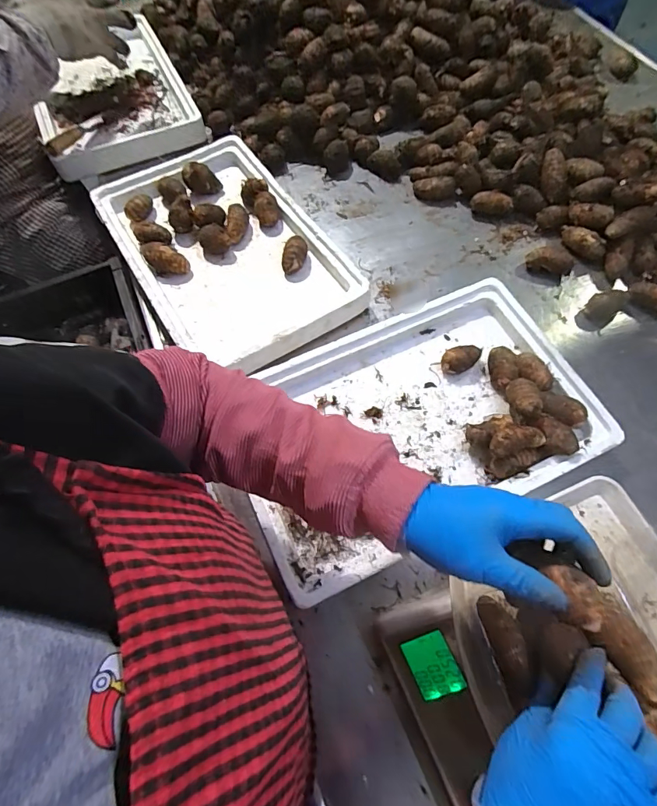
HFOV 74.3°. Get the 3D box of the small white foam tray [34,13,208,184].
[{"bbox_3d":[-0.472,-0.668,0.942,0.299,0.053,0.459,-23,66,-9],"label":"small white foam tray"}]

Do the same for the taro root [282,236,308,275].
[{"bbox_3d":[-0.053,-0.238,0.704,0.037,0.038,0.053,3,65,4],"label":"taro root"}]

